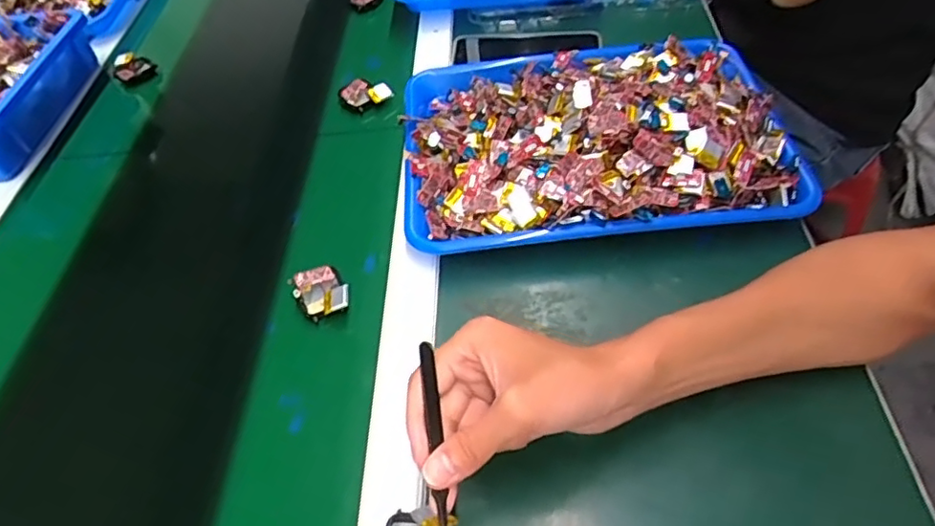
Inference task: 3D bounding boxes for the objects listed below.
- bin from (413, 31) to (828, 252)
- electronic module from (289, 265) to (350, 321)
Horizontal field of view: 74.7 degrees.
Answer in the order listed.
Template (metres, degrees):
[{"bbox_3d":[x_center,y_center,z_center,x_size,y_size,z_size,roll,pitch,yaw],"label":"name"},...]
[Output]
[{"bbox_3d":[0.108,-0.117,0.549,0.324,0.079,0.234,-4,51,2],"label":"bin"},{"bbox_3d":[-0.117,0.025,0.495,0.040,0.021,0.053,-24,53,-14],"label":"electronic module"}]

